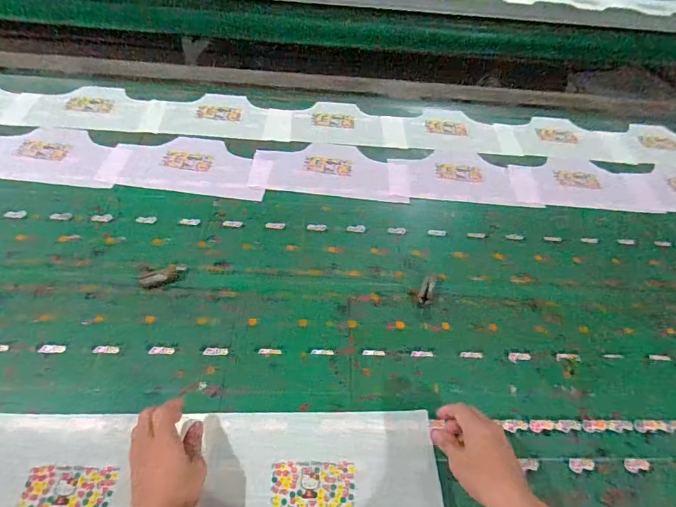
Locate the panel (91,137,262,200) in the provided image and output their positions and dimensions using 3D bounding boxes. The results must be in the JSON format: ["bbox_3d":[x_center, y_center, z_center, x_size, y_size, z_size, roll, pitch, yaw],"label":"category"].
[{"bbox_3d":[-0.308,-0.186,0.876,0.325,0.007,0.161,8,51,0],"label":"panel"}]

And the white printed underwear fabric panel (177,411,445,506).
[{"bbox_3d":[-0.021,0.273,0.517,0.286,0.010,0.161,1,52,-5],"label":"white printed underwear fabric panel"}]

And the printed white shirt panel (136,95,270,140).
[{"bbox_3d":[-0.298,-0.327,0.986,0.270,0.014,0.178,6,51,-1],"label":"printed white shirt panel"}]

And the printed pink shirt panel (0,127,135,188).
[{"bbox_3d":[-0.591,-0.202,0.853,0.315,0.013,0.172,5,51,-2],"label":"printed pink shirt panel"}]

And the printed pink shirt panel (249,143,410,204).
[{"bbox_3d":[-0.012,-0.180,0.900,0.322,0.008,0.148,6,51,-1],"label":"printed pink shirt panel"}]

